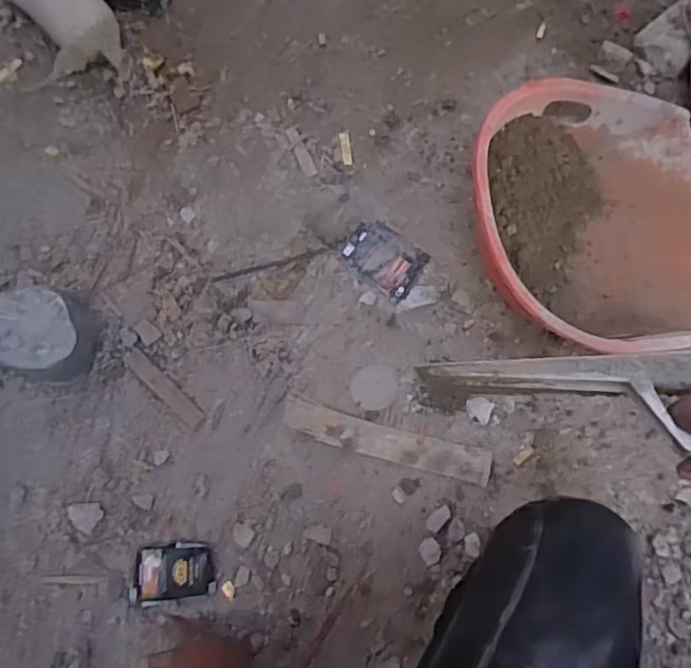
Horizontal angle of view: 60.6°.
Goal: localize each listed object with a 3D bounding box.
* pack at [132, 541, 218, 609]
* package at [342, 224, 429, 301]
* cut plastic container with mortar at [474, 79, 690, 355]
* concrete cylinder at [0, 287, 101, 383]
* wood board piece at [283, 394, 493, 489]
[{"bbox_3d":[-0.228,0.312,0.775,0.104,0.030,0.070,-8,77,-2],"label":"pack"},{"bbox_3d":[0.058,-0.116,0.901,0.115,0.014,0.092,34,77,5],"label":"package"},{"bbox_3d":[0.372,-0.174,0.855,0.384,0.144,0.390,1,77,-3],"label":"cut plastic container with mortar"},{"bbox_3d":[-0.406,-0.001,0.796,0.114,0.093,0.115,-15,78,-4],"label":"concrete cylinder"},{"bbox_3d":[0.061,0.152,0.836,0.297,0.010,0.049,16,81,-1],"label":"wood board piece"}]

